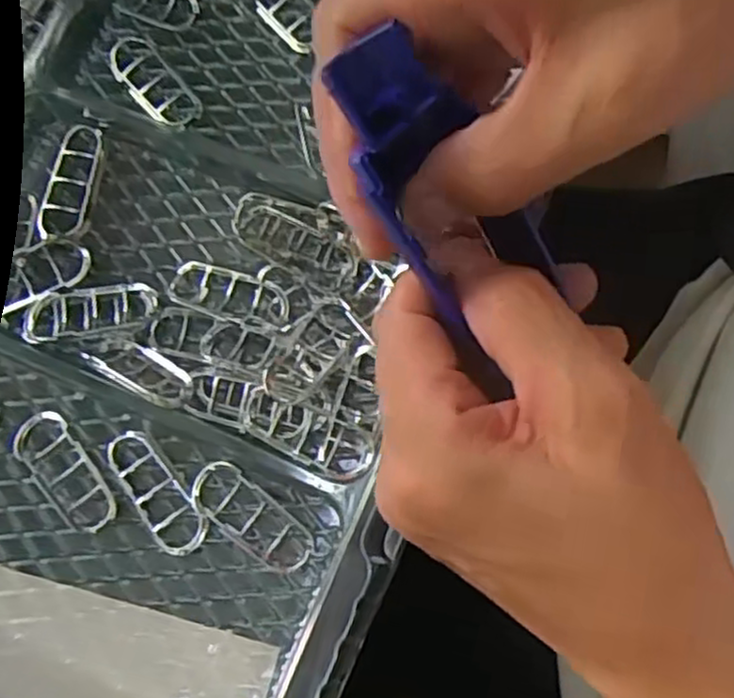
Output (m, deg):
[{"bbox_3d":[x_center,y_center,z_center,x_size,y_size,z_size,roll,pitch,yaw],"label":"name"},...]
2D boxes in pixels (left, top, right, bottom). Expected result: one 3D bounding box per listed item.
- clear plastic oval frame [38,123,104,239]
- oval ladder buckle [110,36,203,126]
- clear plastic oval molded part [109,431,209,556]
[{"bbox_3d":[-0.127,-0.071,0.322,0.020,0.005,0.053,10,79,-6],"label":"clear plastic oval frame"},{"bbox_3d":[-0.095,-0.118,0.332,0.021,0.006,0.056,-40,78,-5],"label":"oval ladder buckle"},{"bbox_3d":[-0.082,0.056,0.294,0.020,0.010,0.054,-41,78,-5],"label":"clear plastic oval molded part"}]

